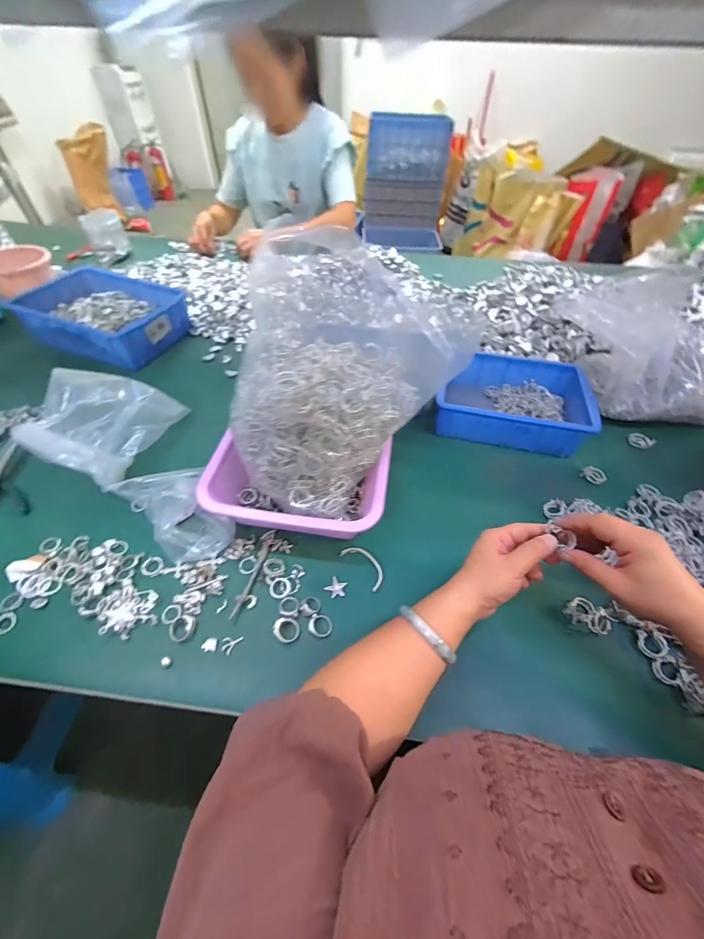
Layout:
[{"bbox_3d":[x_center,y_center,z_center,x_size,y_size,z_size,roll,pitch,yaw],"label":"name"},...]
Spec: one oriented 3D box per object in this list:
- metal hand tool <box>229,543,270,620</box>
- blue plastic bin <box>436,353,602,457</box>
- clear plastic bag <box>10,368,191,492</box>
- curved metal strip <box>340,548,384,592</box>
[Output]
[{"bbox_3d":[-0.123,0.132,0.432,0.012,0.004,0.098,12,51,8],"label":"metal hand tool"},{"bbox_3d":[0.272,-0.120,0.616,0.243,0.069,0.171,13,51,9],"label":"blue plastic bin"},{"bbox_3d":[-0.370,-0.056,0.525,0.155,0.096,0.176,2,50,-1],"label":"clear plastic bag"},{"bbox_3d":[0.017,0.120,0.446,0.028,0.004,0.066,-31,58,-25],"label":"curved metal strip"}]

